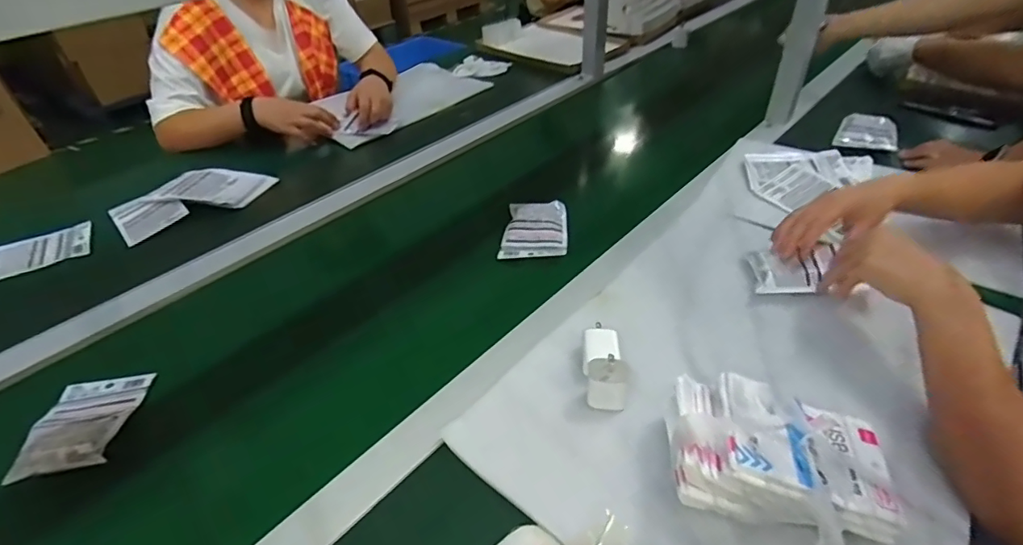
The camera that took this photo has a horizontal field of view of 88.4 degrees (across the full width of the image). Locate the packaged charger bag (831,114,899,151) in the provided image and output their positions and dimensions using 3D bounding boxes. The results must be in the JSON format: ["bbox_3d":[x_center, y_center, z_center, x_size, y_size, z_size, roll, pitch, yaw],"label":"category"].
[{"bbox_3d":[0.645,-0.255,0.952,0.099,0.029,0.087,21,60,27],"label":"packaged charger bag"}]

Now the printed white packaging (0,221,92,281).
[{"bbox_3d":[-0.732,-0.031,0.814,0.142,0.009,0.104,-23,46,-21],"label":"printed white packaging"}]

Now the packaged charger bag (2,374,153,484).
[{"bbox_3d":[-0.456,0.156,0.566,0.089,0.029,0.129,-9,40,-7],"label":"packaged charger bag"}]

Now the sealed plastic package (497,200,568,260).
[{"bbox_3d":[0.035,-0.067,0.793,0.096,0.025,0.120,1,40,5],"label":"sealed plastic package"}]

